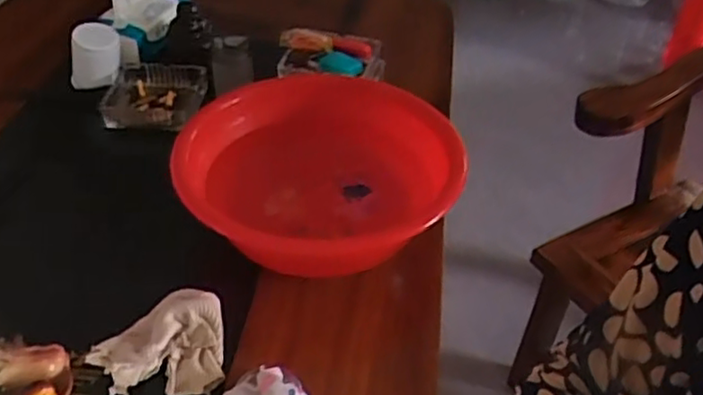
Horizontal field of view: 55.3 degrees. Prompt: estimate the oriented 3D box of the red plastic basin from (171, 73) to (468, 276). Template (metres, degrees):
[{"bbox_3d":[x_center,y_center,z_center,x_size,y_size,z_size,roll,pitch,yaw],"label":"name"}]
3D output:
[{"bbox_3d":[-0.040,-0.024,0.748,0.276,0.100,0.294,3,42,-3],"label":"red plastic basin"}]

